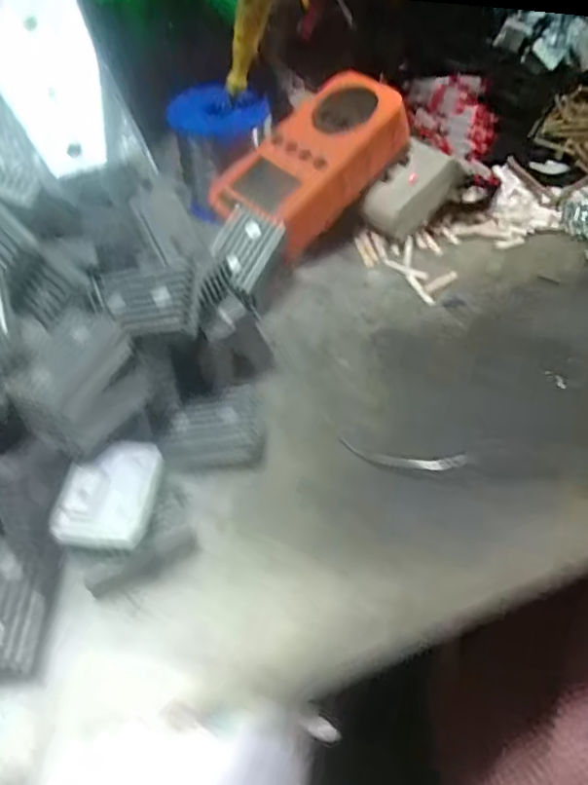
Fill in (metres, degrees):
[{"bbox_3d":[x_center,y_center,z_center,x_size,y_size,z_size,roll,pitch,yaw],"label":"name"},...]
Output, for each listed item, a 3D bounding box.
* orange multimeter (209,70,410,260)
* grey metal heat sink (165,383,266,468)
[{"bbox_3d":[0.013,-0.142,0.386,0.120,0.036,0.064,-46,61,-6],"label":"orange multimeter"},{"bbox_3d":[-0.037,0.017,0.286,0.043,0.018,0.034,-7,48,-5],"label":"grey metal heat sink"}]

